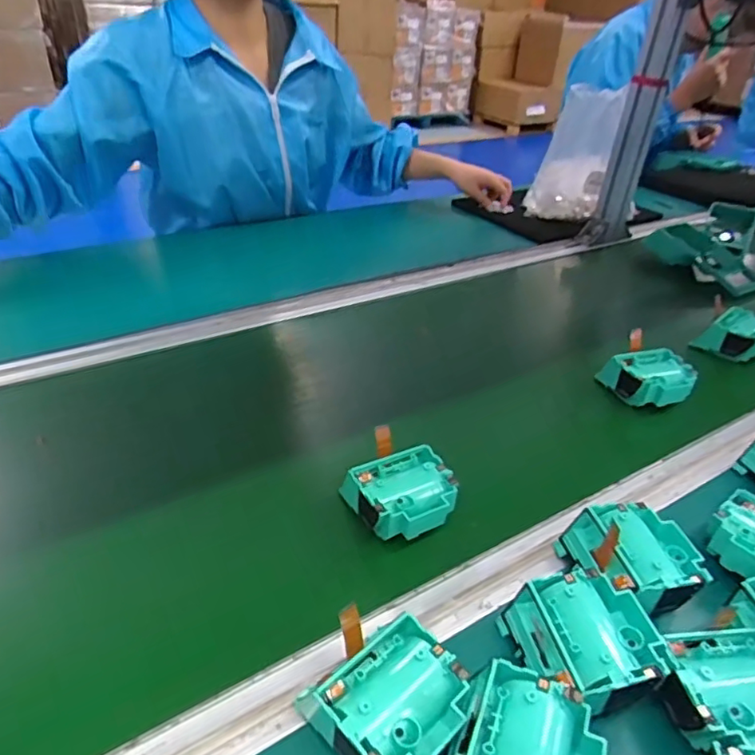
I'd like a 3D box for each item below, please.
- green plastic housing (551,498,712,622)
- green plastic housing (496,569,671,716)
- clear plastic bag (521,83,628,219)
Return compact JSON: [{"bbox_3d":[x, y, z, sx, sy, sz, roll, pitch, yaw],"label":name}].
[{"bbox_3d":[0.186,0.132,0.414,0.074,0.042,0.079,-7,36,-17],"label":"green plastic housing"},{"bbox_3d":[0.130,0.167,0.356,0.071,0.044,0.080,-9,36,-19],"label":"green plastic housing"},{"bbox_3d":[0.354,-0.396,1.045,0.127,0.234,0.076,12,35,11],"label":"clear plastic bag"}]

